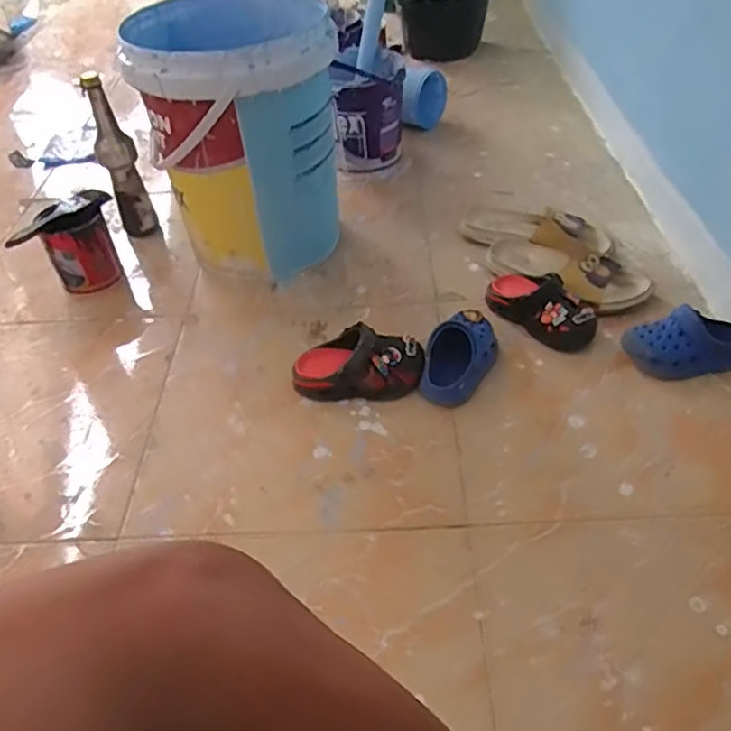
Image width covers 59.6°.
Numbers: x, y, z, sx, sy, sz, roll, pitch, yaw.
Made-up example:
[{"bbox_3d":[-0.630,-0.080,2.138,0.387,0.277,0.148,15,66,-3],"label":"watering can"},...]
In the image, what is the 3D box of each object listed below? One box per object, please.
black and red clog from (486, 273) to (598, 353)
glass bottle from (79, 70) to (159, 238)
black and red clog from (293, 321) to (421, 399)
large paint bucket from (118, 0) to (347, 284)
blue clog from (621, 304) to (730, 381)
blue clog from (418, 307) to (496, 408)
[{"bbox_3d":[0.260,-0.093,0.944,0.077,0.073,0.179,-31,50,-24],"label":"black and red clog"},{"bbox_3d":[-0.437,-0.355,1.139,0.063,0.293,0.071,-21,47,-15],"label":"glass bottle"},{"bbox_3d":[-0.010,-0.001,0.878,0.176,0.071,0.077,-1,45,4],"label":"black and red clog"},{"bbox_3d":[-0.188,-0.380,1.065,0.296,0.371,0.349,-8,45,-3],"label":"large paint bucket"},{"bbox_3d":[0.440,-0.029,0.867,0.164,0.062,0.077,-5,45,-1],"label":"blue clog"},{"bbox_3d":[0.132,-0.017,0.883,0.080,0.065,0.151,22,51,24],"label":"blue clog"}]

